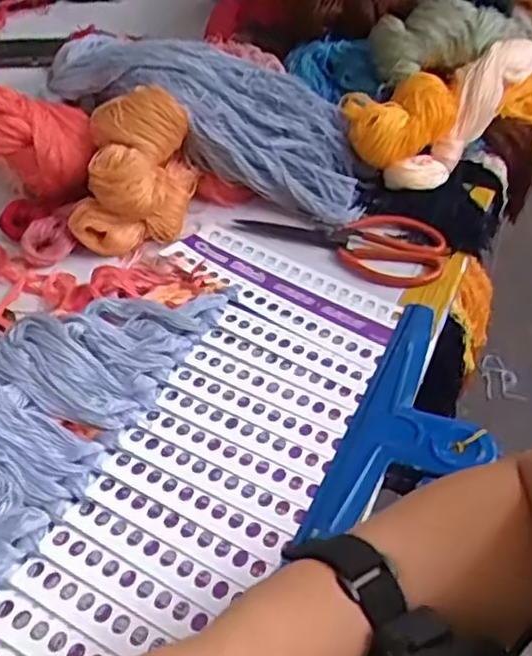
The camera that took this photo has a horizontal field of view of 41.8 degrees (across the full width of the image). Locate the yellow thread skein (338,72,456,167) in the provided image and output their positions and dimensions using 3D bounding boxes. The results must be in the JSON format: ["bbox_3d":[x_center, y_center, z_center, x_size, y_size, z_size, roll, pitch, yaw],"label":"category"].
[{"bbox_3d":[0.149,-0.227,0.754,0.126,0.058,0.086,-7,46,-10],"label":"yellow thread skein"}]

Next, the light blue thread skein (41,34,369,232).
[{"bbox_3d":[-0.051,-0.230,0.726,0.347,0.081,0.130,26,46,-4],"label":"light blue thread skein"}]

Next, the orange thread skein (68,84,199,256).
[{"bbox_3d":[-0.124,-0.149,0.663,0.091,0.113,0.124,9,45,6],"label":"orange thread skein"}]

